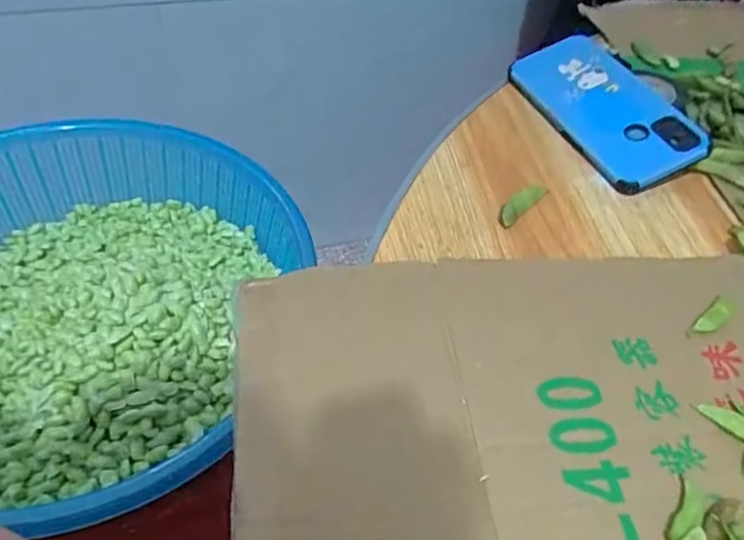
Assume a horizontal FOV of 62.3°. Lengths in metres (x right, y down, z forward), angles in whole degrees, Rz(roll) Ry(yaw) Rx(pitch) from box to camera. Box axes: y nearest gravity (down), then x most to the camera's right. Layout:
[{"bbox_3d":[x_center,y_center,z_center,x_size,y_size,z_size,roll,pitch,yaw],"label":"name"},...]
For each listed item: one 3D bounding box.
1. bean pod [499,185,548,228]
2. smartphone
[{"bbox_3d":[0.104,-0.046,0.424,0.013,0.010,0.052,37,56,24],"label":"bean pod"},{"bbox_3d":[0.181,-0.129,0.485,0.078,0.011,0.161,-30,57,-3],"label":"smartphone"}]

